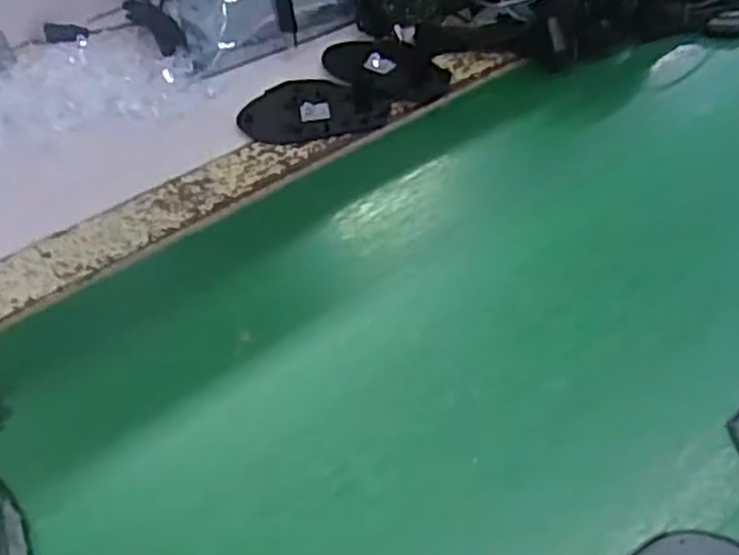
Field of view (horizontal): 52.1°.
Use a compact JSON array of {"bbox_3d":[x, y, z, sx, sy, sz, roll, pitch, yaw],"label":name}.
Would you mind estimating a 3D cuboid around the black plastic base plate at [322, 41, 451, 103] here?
[{"bbox_3d":[0.014,-0.168,0.597,0.104,0.009,0.069,36,60,28],"label":"black plastic base plate"}]

